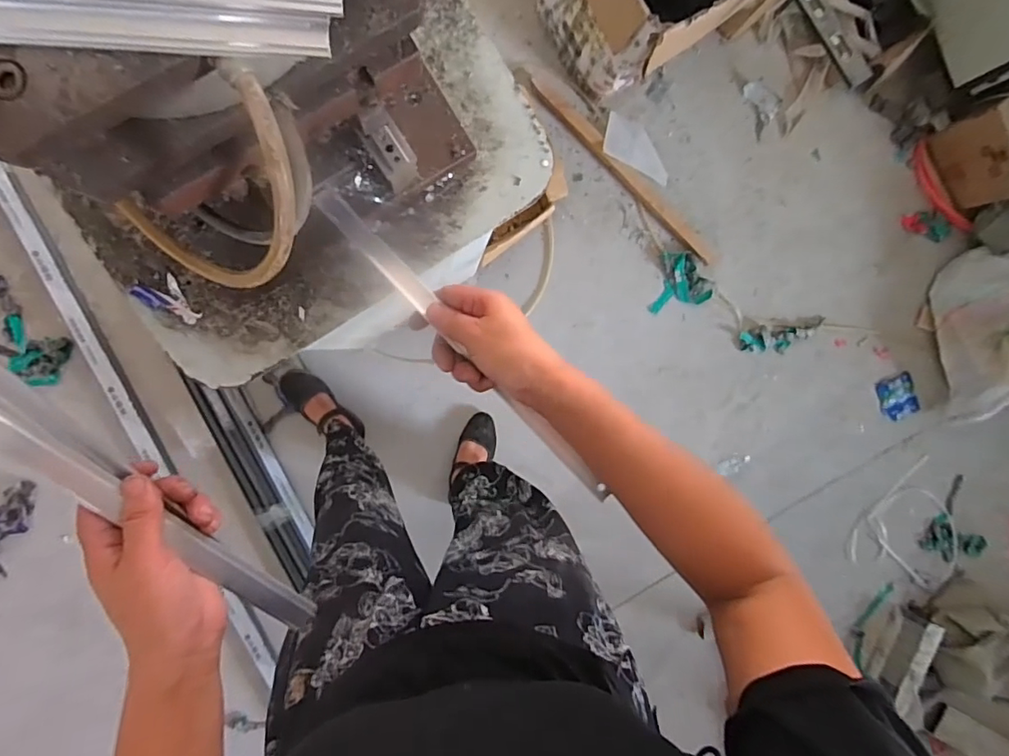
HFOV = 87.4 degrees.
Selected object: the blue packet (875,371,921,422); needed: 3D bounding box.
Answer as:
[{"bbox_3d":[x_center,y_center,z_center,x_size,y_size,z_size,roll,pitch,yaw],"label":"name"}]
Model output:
[{"bbox_3d":[1.135,0.055,1.519,0.103,0.015,0.121,-27,97,-5],"label":"blue packet"}]

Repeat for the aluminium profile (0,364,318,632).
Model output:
[{"bbox_3d":[-0.264,0.075,0.365,0.043,0.027,0.348,-40,117,-4],"label":"aluminium profile"}]

